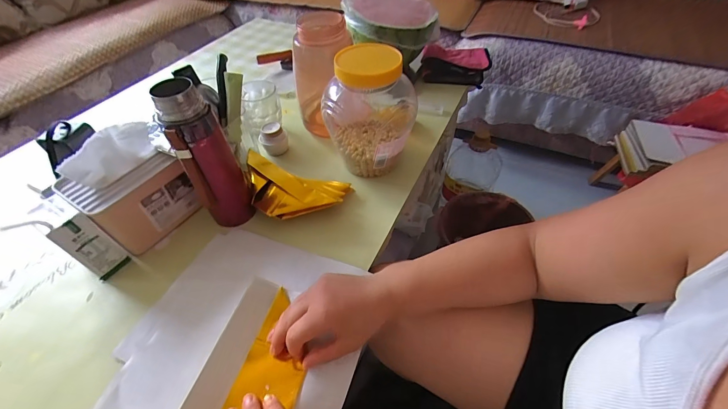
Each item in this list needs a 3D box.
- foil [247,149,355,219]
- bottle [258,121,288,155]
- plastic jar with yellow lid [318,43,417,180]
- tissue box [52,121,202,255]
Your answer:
[{"bbox_3d":[-0.116,-0.023,0.495,0.168,0.053,0.087,8,51,9],"label":"foil"},{"bbox_3d":[-0.169,-0.123,0.596,0.049,0.047,0.042,-19,52,-12],"label":"bottle"},{"bbox_3d":[0.011,-0.150,0.514,0.127,0.182,0.123,-1,50,2],"label":"plastic jar with yellow lid"},{"bbox_3d":[-0.333,-0.021,0.458,0.093,0.134,0.128,30,58,25],"label":"tissue box"}]

